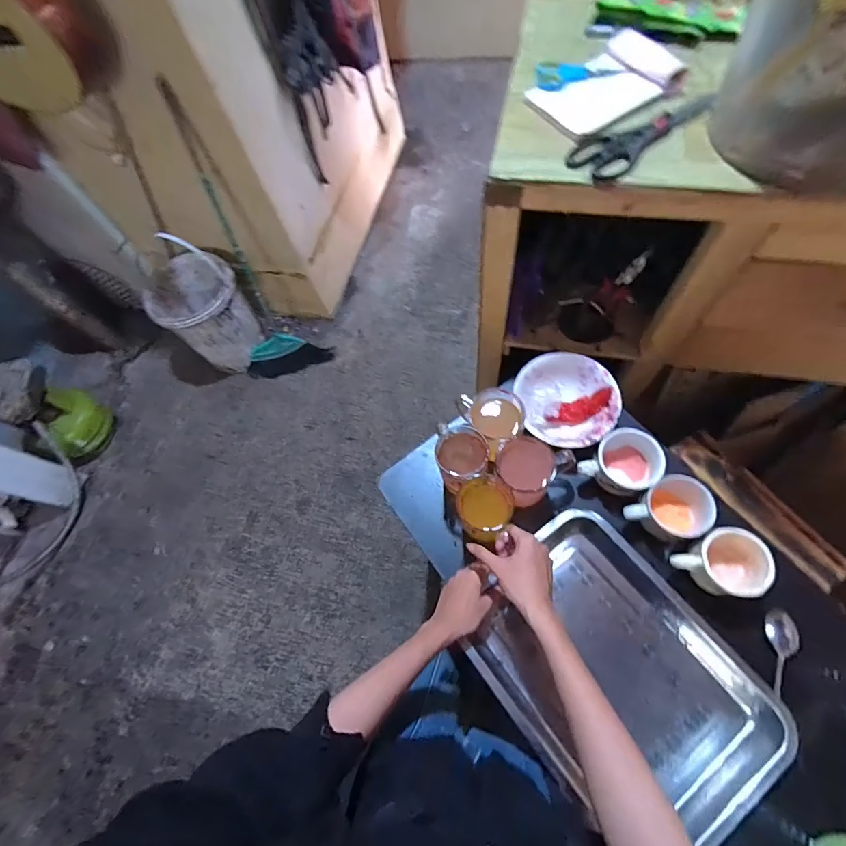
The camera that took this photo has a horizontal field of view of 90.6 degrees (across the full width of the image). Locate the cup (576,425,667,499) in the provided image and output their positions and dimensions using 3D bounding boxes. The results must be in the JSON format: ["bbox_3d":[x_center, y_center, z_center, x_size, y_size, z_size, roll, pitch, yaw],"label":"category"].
[{"bbox_3d":[0.290,0.062,0.614,0.088,0.077,0.098,41,78,22],"label":"cup"}]

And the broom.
[{"bbox_3d":[-0.578,-0.562,1.382,0.311,0.886,0.189,-15,45,-4],"label":"broom"}]

